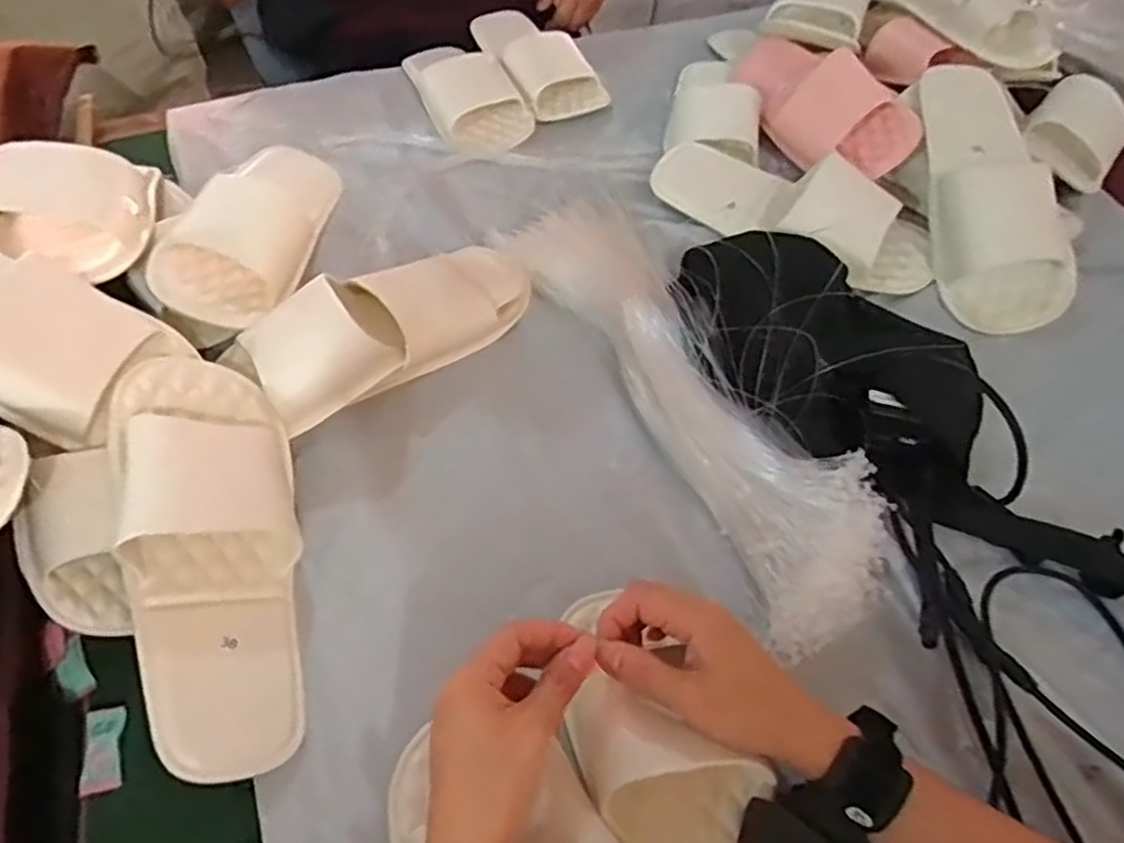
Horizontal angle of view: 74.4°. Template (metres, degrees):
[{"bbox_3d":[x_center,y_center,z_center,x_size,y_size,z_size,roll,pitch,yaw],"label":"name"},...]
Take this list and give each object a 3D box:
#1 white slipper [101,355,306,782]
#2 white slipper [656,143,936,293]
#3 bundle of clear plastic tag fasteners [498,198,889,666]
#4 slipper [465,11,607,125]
[{"bbox_3d":[-0.220,0.082,0.473,0.110,0.042,0.266,2,61,-41],"label":"white slipper"},{"bbox_3d":[0.218,-0.204,0.699,0.271,0.061,0.109,23,59,17],"label":"white slipper"},{"bbox_3d":[0.096,-0.041,0.593,0.128,0.043,0.456,-23,58,-14],"label":"bundle of clear plastic tag fasteners"},{"bbox_3d":[-0.030,-0.426,0.864,0.108,0.054,0.209,-23,58,-14],"label":"slipper"}]

